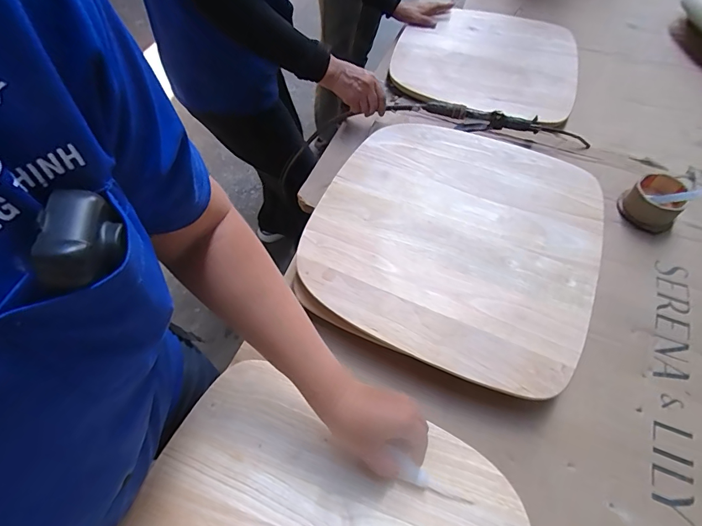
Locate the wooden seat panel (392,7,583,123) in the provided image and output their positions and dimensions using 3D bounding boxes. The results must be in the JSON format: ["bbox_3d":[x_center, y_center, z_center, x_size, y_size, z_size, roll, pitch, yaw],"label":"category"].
[{"bbox_3d":[0.309,-0.481,0.941,0.409,0.034,0.457,21,59,13],"label":"wooden seat panel"}]

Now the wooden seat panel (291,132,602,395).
[{"bbox_3d":[0.158,-0.052,0.612,0.405,0.017,0.419,25,61,13],"label":"wooden seat panel"}]

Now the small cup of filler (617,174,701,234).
[{"bbox_3d":[0.512,-0.104,0.676,0.082,0.056,0.084,0,56,0],"label":"small cup of filler"}]

